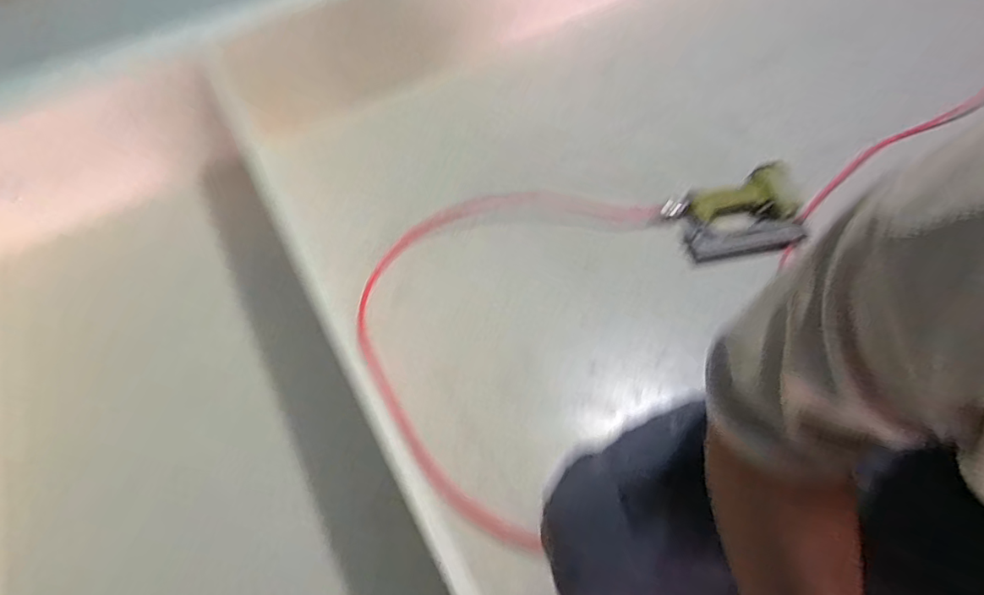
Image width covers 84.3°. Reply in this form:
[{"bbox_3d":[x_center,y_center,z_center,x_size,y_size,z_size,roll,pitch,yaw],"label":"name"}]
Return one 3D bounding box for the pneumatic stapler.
[{"bbox_3d":[0.453,-0.146,0.994,0.243,0.053,0.163,-19,57,-9],"label":"pneumatic stapler"}]

